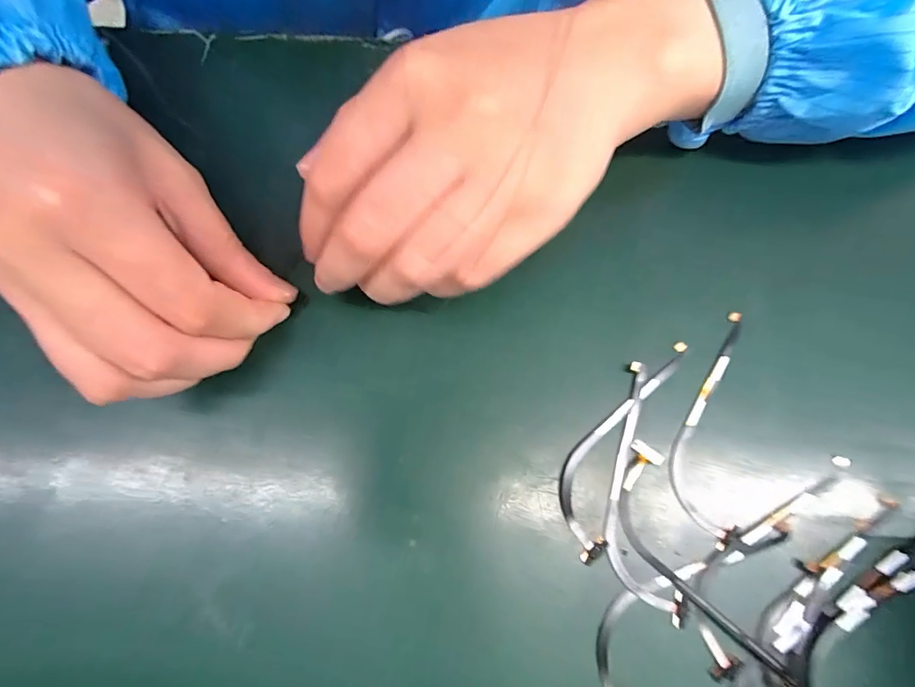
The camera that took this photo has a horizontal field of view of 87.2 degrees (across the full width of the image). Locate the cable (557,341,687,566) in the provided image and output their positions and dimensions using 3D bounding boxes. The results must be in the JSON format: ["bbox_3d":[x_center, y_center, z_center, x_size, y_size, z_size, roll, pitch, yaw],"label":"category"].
[{"bbox_3d":[0.058,0.033,0.176,0.023,0.006,0.088,27,72,8],"label":"cable"}]

